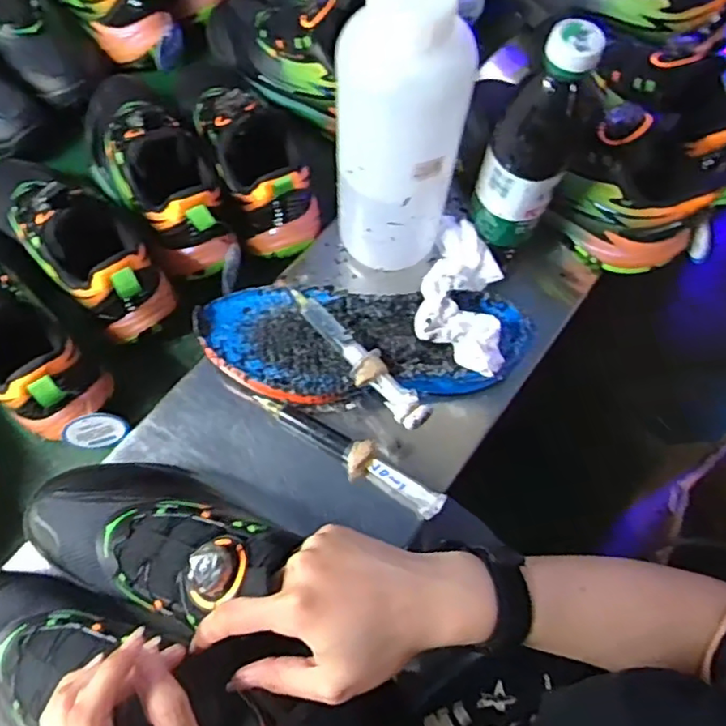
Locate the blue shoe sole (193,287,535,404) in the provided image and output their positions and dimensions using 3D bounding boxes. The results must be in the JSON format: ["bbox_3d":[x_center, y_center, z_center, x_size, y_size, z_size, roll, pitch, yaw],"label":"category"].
[{"bbox_3d":[0.000,-0.010,0.517,0.279,0.050,0.116,3,67,-1],"label":"blue shoe sole"}]

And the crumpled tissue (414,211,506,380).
[{"bbox_3d":[0.085,-0.059,0.520,0.071,0.048,0.148,7,52,0],"label":"crumpled tissue"}]

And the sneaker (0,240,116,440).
[{"bbox_3d":[-0.308,-0.044,0.495,0.082,0.113,0.237,-40,75,-17],"label":"sneaker"}]

